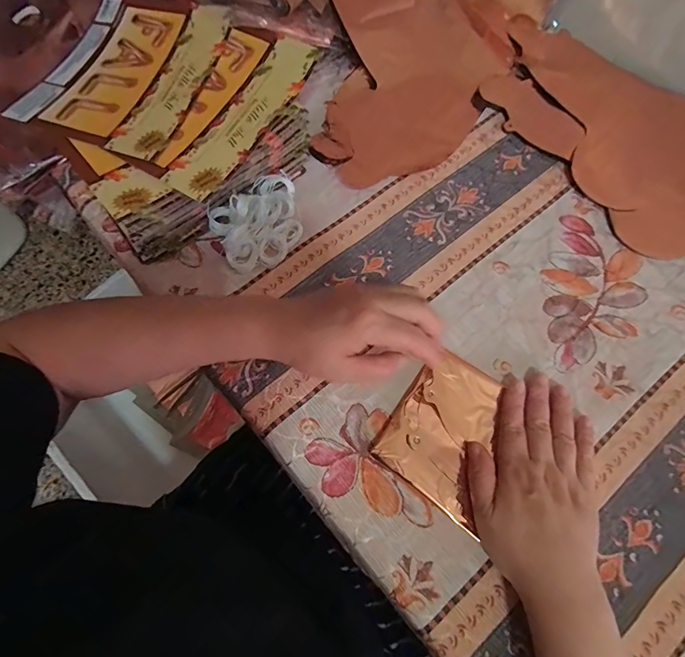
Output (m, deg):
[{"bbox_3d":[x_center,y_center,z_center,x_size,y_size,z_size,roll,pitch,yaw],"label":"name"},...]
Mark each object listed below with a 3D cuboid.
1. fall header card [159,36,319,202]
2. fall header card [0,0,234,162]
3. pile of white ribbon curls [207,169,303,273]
[{"bbox_3d":[-0.091,-0.198,0.367,0.049,0.015,0.190,30,74,12],"label":"fall header card"},{"bbox_3d":[-0.214,-0.258,0.391,0.156,0.013,0.185,19,72,8],"label":"fall header card"},{"bbox_3d":[-0.082,-0.107,0.391,0.090,0.039,0.079,-29,72,-8],"label":"pile of white ribbon curls"}]

